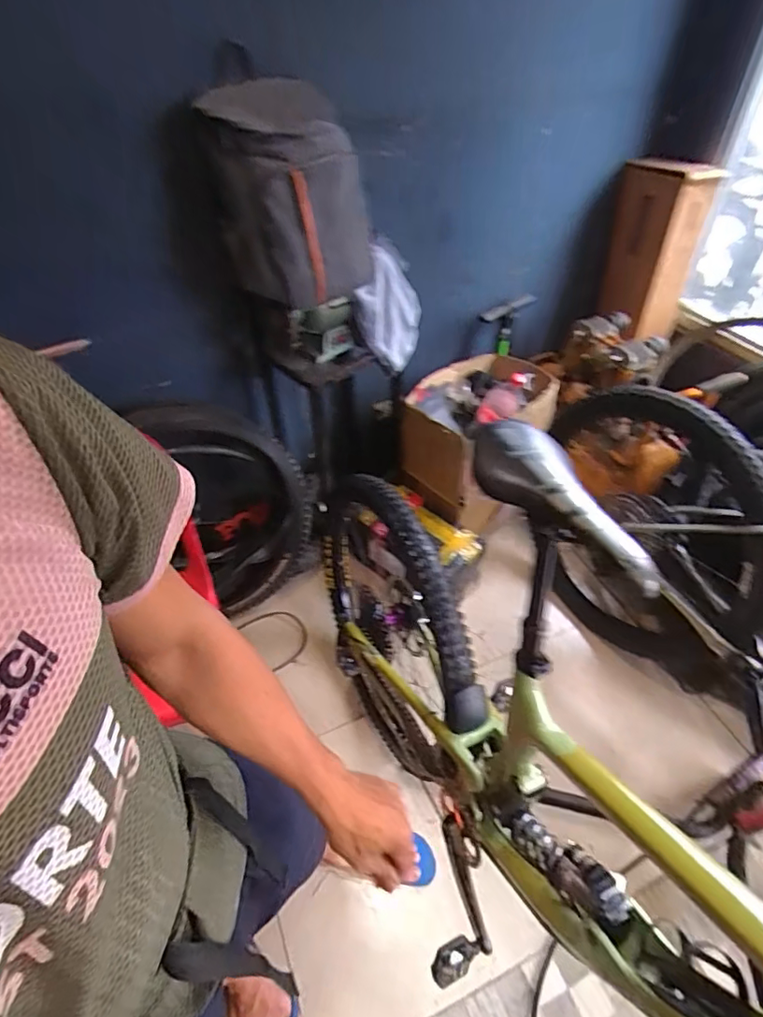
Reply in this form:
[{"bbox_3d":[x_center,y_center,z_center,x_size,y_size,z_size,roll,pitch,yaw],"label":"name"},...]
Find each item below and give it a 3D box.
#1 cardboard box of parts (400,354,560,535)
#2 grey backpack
[{"bbox_3d":[0.297,-0.215,1.714,0.341,0.389,0.495,32,55,27],"label":"cardboard box of parts"},{"bbox_3d":[-0.177,-0.569,1.173,0.259,0.549,0.215,13,49,12],"label":"grey backpack"}]

